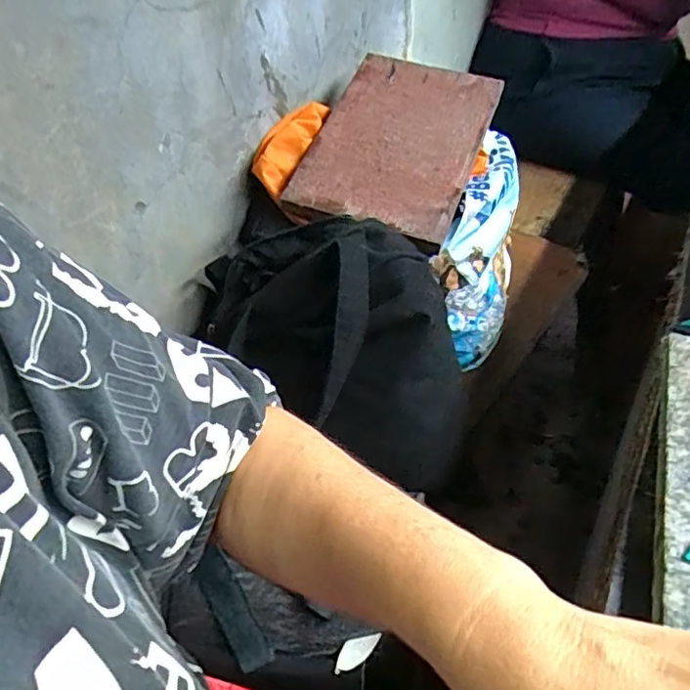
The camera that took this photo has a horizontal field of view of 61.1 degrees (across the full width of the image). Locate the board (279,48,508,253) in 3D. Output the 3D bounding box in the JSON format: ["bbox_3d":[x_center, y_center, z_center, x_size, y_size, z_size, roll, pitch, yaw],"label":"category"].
[{"bbox_3d":[0.065,-0.248,0.700,0.186,0.026,0.321,15,56,12],"label":"board"}]

